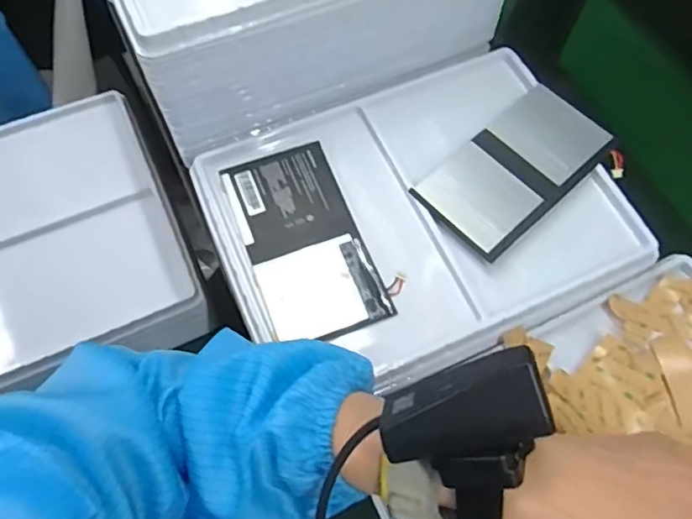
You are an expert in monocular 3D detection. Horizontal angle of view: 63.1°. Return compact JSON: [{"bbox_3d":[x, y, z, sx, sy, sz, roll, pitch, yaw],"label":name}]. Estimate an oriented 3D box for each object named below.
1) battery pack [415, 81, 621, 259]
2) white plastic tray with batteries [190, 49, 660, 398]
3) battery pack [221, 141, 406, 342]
[{"bbox_3d":[0.151,-0.078,0.485,0.168,0.007,0.098,-40,71,-19],"label":"battery pack"},{"bbox_3d":[0.065,-0.044,0.477,0.331,0.023,0.244,-23,67,-12],"label":"white plastic tray with batteries"},{"bbox_3d":[-0.032,-0.018,0.465,0.099,0.008,0.170,-17,66,-10],"label":"battery pack"}]

